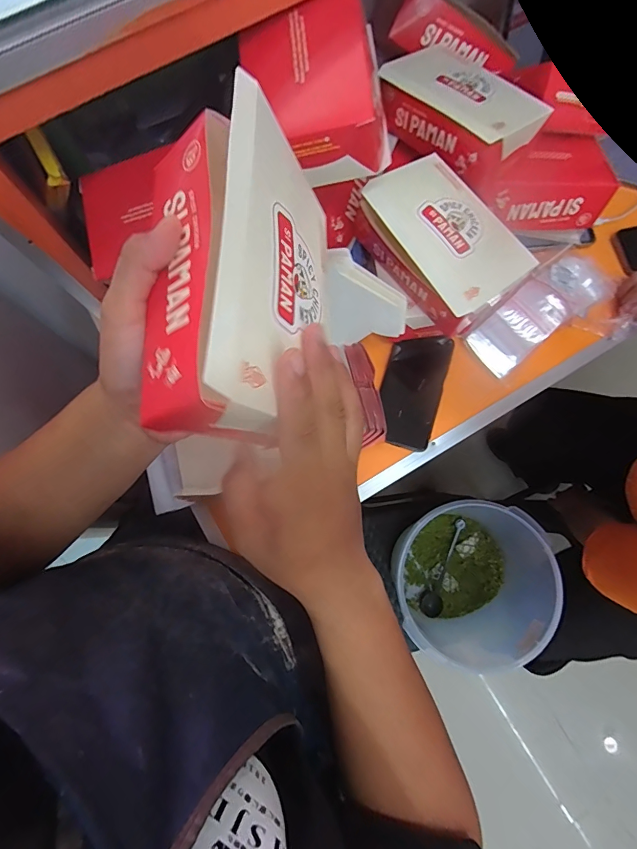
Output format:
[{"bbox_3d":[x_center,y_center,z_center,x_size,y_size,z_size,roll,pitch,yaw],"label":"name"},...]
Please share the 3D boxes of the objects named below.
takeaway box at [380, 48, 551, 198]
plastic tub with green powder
[{"bbox_3d":[0.166,-0.375,0.484,0.173,0.059,0.107,41,80,9],"label":"takeaway box"},{"bbox_3d":[0.256,0.282,0.734,0.248,0.241,0.269,0,77,0],"label":"plastic tub with green powder"}]

